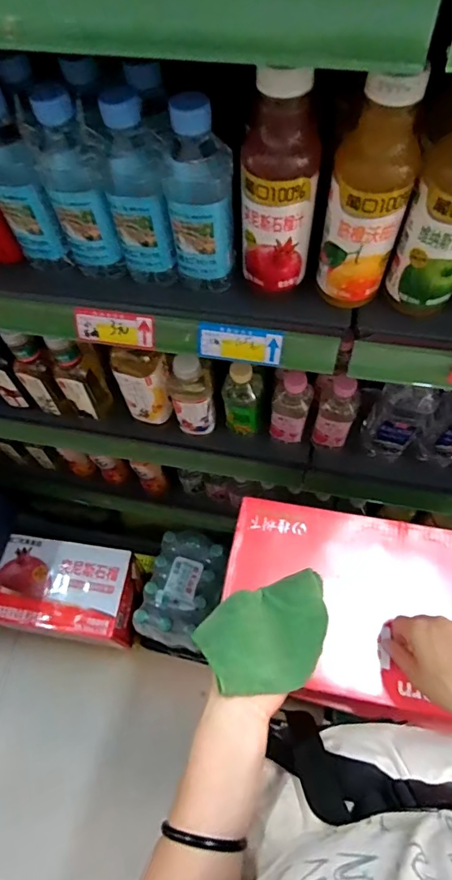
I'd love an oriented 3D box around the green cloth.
[{"bbox_3d":[0.046,0.196,0.459,0.140,0.088,0.102,-16,63,-6],"label":"green cloth"}]

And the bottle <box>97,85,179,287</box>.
[{"bbox_3d":[-0.083,-0.226,0.429,0.055,0.169,0.059,-22,64,-9],"label":"bottle"}]

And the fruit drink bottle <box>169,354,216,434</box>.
[{"bbox_3d":[-0.052,-0.071,0.720,0.069,0.160,0.058,-16,63,-6],"label":"fruit drink bottle"}]

